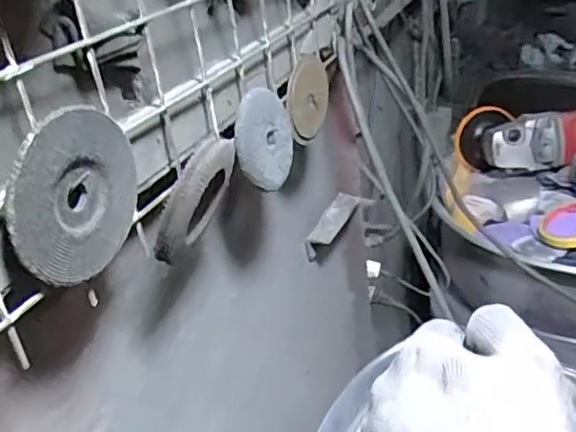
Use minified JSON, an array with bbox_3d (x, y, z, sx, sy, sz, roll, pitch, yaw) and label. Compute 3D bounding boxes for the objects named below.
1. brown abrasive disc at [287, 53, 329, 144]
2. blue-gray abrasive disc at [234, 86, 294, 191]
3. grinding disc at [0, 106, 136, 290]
[{"bbox_3d":[0.020,-0.117,0.605,0.011,0.086,0.067,13,-5,36],"label":"brown abrasive disc"},{"bbox_3d":[-0.019,-0.066,0.519,0.007,0.082,0.077,0,-9,33],"label":"blue-gray abrasive disc"},{"bbox_3d":[-0.114,-0.013,0.338,0.008,0.089,0.098,5,31,23],"label":"grinding disc"}]

